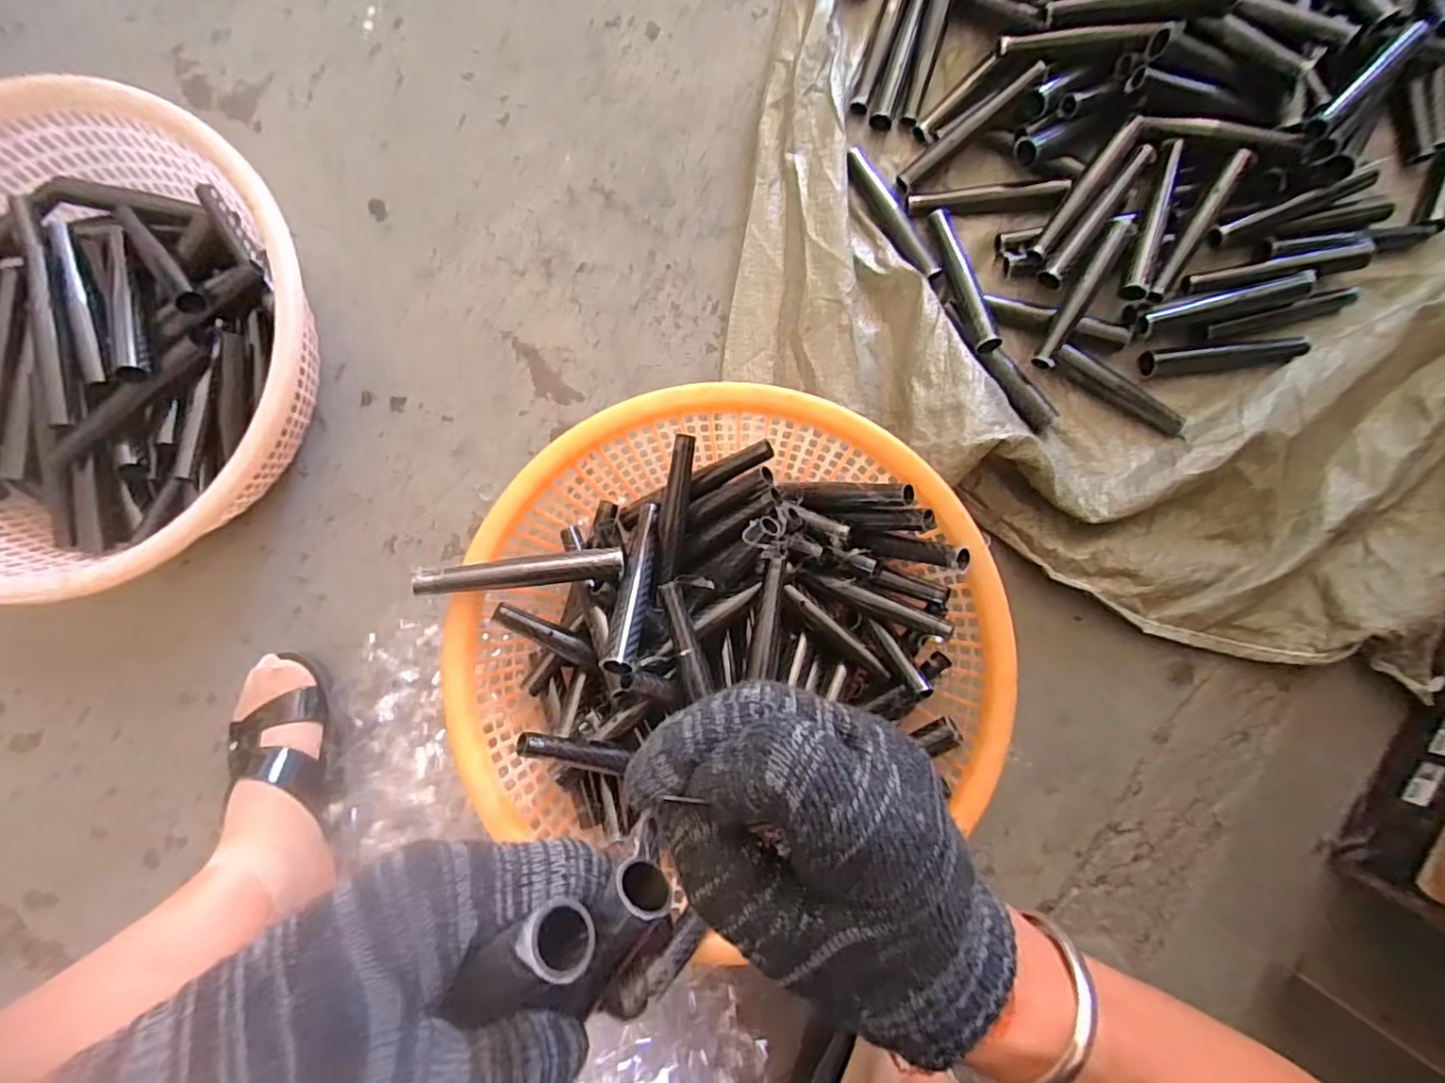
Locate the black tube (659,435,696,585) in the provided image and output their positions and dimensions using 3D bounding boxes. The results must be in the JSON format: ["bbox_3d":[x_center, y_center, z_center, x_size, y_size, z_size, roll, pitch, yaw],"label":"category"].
[{"bbox_3d":[-0.039,-0.025,0.518,0.020,0.014,0.123,8,105,0],"label":"black tube"}]

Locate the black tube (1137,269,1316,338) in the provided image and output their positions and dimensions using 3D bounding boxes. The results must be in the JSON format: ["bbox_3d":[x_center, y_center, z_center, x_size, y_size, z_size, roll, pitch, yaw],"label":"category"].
[{"bbox_3d":[0.453,-0.213,0.562,0.157,0.027,0.025,-13,86,0],"label":"black tube"}]

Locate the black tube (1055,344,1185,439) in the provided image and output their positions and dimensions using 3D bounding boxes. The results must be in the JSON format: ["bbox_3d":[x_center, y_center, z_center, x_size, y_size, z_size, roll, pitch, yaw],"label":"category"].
[{"bbox_3d":[0.366,-0.140,0.576,0.127,0.022,0.021,37,87,2],"label":"black tube"}]

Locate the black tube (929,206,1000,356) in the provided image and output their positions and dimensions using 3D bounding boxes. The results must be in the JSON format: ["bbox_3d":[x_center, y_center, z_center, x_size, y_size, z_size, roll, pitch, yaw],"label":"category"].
[{"bbox_3d":[0.223,-0.243,0.577,0.022,0.018,0.150,-13,74,-1],"label":"black tube"}]

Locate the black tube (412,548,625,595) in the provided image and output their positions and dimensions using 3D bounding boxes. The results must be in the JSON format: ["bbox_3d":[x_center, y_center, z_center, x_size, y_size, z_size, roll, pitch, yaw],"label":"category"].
[{"bbox_3d":[-0.146,0.022,0.461,0.145,0.016,0.022,-5,87,-20],"label":"black tube"}]

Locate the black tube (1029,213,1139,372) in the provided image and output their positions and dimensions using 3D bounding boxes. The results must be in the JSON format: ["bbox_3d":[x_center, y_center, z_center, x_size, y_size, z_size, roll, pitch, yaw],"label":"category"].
[{"bbox_3d":[0.328,-0.229,0.564,0.024,0.019,0.165,30,87,3],"label":"black tube"}]

